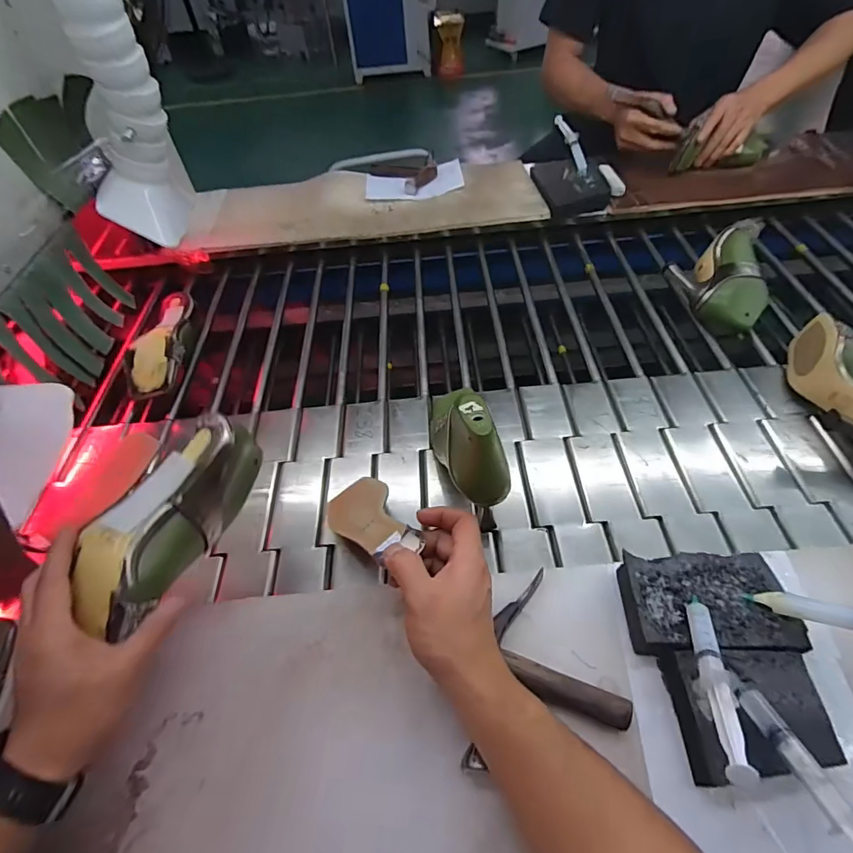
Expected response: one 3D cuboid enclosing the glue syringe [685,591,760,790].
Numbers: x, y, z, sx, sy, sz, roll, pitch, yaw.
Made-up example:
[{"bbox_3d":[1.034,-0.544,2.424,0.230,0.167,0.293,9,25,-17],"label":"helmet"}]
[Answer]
[{"bbox_3d":[0.201,0.173,0.333,0.021,0.018,0.165,13,22,16],"label":"glue syringe"}]

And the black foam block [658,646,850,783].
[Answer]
[{"bbox_3d":[0.249,0.218,0.364,0.098,0.043,0.085,-5,51,2],"label":"black foam block"}]

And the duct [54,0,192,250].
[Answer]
[{"bbox_3d":[-0.413,-0.494,0.617,0.110,0.441,0.187,13,53,16],"label":"duct"}]

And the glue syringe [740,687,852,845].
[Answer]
[{"bbox_3d":[0.251,0.226,0.301,0.016,0.016,0.123,-12,31,-5],"label":"glue syringe"}]

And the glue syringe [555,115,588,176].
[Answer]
[{"bbox_3d":[0.301,-0.577,0.968,0.030,0.013,0.174,-11,69,-5],"label":"glue syringe"}]

